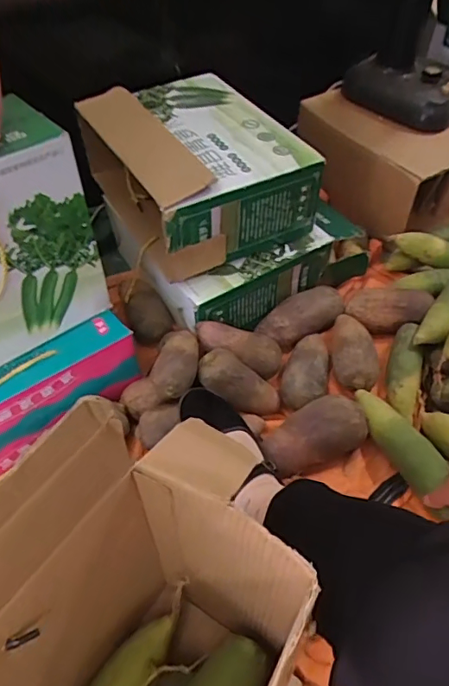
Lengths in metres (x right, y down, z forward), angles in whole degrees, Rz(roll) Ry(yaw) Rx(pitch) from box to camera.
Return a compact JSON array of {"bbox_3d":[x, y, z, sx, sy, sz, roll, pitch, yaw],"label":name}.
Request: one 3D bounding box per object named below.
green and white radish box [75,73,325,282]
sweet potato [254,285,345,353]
[{"bbox_3d":[-0.050,-0.289,0.851,0.270,0.174,0.352,-26,54,-19],"label":"green and white radish box"},{"bbox_3d":[0.133,-0.045,0.859,0.160,0.061,0.068,-21,53,-16],"label":"sweet potato"}]

